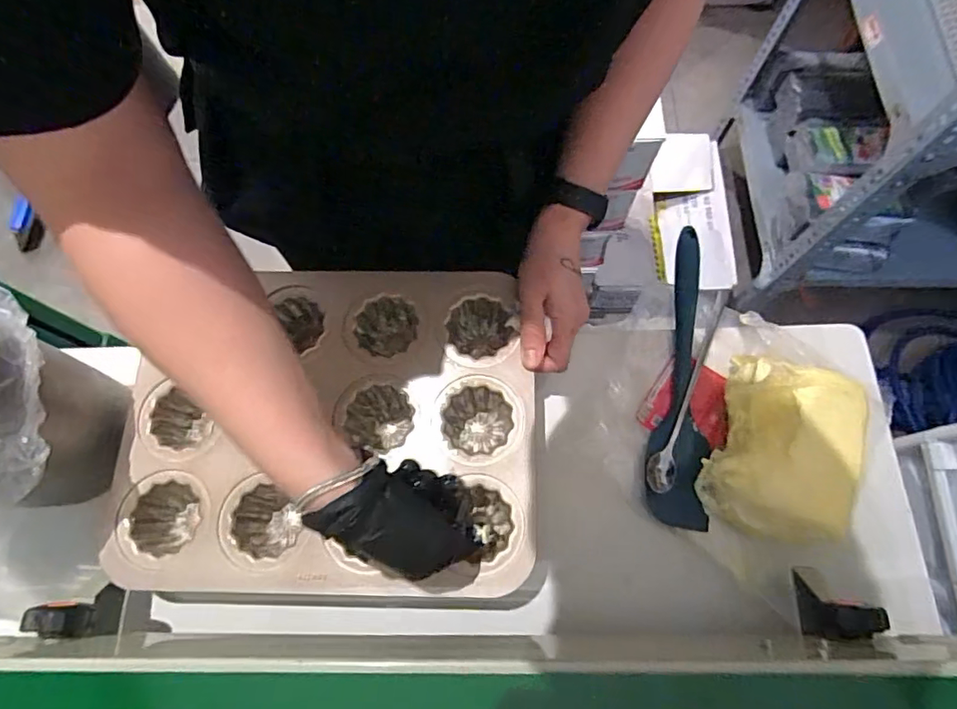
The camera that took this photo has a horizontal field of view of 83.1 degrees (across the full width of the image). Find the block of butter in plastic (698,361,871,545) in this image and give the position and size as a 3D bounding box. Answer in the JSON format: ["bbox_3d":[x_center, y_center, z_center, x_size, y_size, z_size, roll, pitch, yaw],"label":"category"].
[{"bbox_3d":[0.235,0.072,0.422,0.101,0.068,0.140,20,74,8],"label":"block of butter in plastic"}]

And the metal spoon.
[{"bbox_3d":[0.183,0.024,0.466,0.021,0.019,0.199,22,74,9],"label":"metal spoon"}]

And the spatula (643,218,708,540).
[{"bbox_3d":[0.177,0.011,0.477,0.050,0.019,0.269,7,72,4],"label":"spatula"}]

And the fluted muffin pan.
[{"bbox_3d":[-0.115,0.057,0.447,0.315,0.056,0.254,1,72,2],"label":"fluted muffin pan"}]

